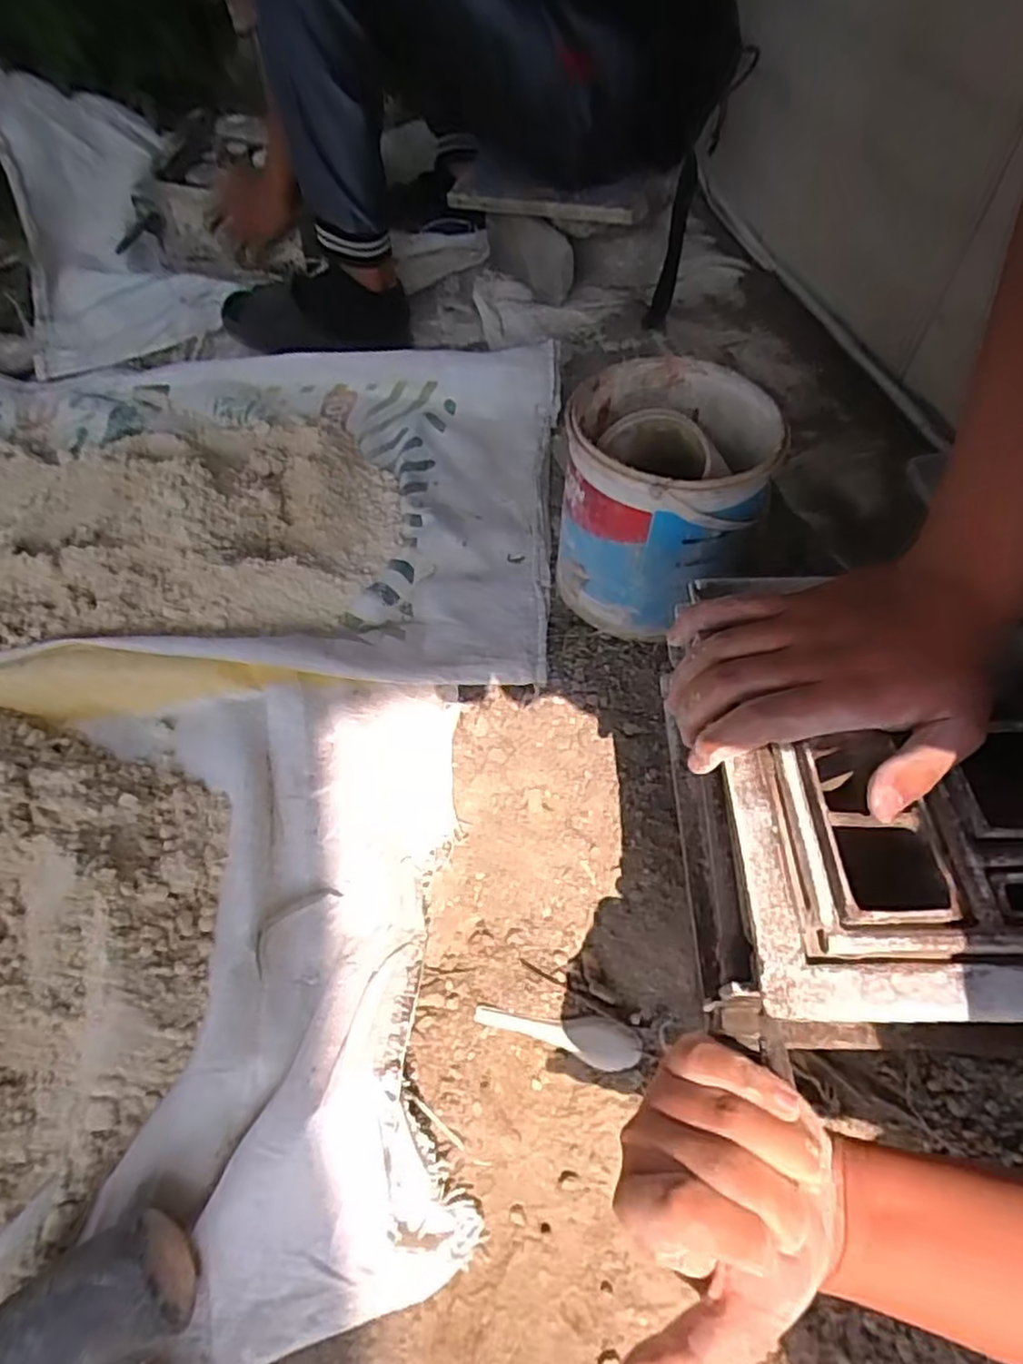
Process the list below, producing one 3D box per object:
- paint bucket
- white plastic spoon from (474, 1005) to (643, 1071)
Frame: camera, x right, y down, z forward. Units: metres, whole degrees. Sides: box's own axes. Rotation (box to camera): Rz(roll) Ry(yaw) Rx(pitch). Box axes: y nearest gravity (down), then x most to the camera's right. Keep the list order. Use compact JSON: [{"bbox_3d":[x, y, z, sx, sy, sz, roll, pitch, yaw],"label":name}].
[{"bbox_3d":[0.134,-0.168,0.660,0.164,0.194,0.179,1,56,-1],"label":"paint bucket"},{"bbox_3d":[0.031,0.244,0.482,0.112,0.013,0.030,5,56,2],"label":"white plastic spoon"}]

